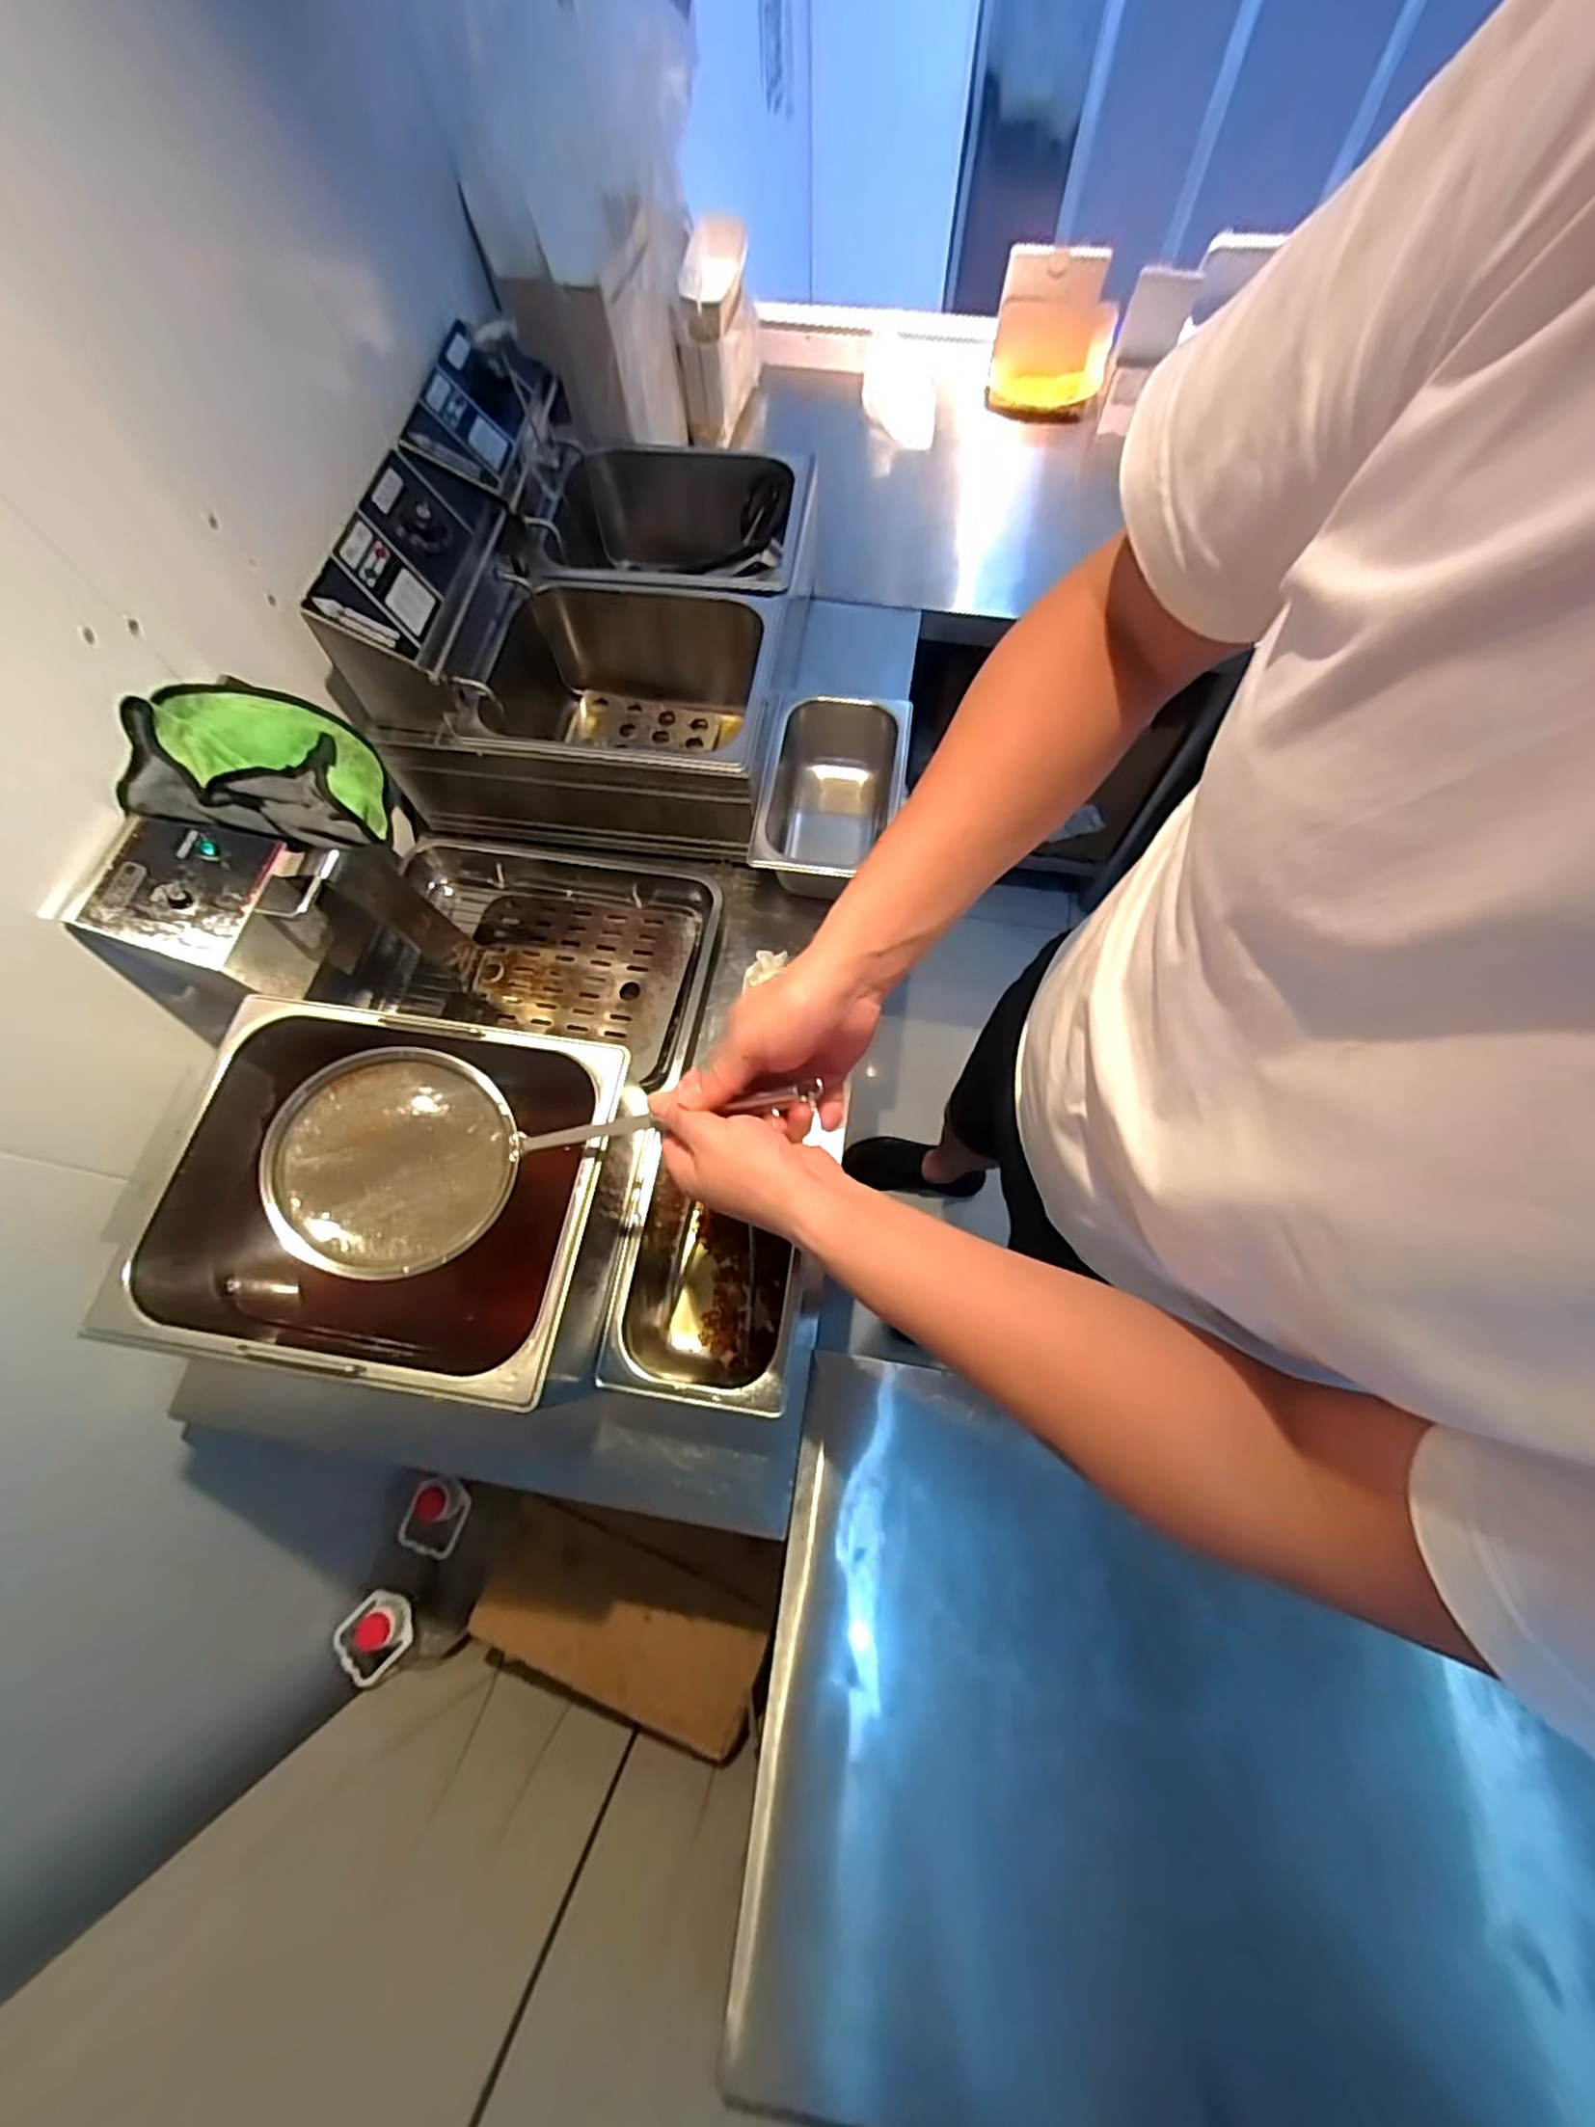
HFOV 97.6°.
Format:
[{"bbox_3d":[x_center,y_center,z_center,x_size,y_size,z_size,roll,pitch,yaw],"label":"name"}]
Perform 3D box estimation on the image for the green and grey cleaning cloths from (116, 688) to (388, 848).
[{"bbox_3d":[-0.472,-0.253,0.618,0.157,0.111,0.137,-12,69,-4],"label":"green and grey cleaning cloths"}]

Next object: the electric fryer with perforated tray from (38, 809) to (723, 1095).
[{"bbox_3d":[-0.330,-0.167,0.707,0.466,0.290,0.316,1,68,1],"label":"electric fryer with perforated tray"}]

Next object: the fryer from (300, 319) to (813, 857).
[{"bbox_3d":[-0.215,-0.565,0.846,0.399,0.304,0.531,6,69,3],"label":"fryer"}]

